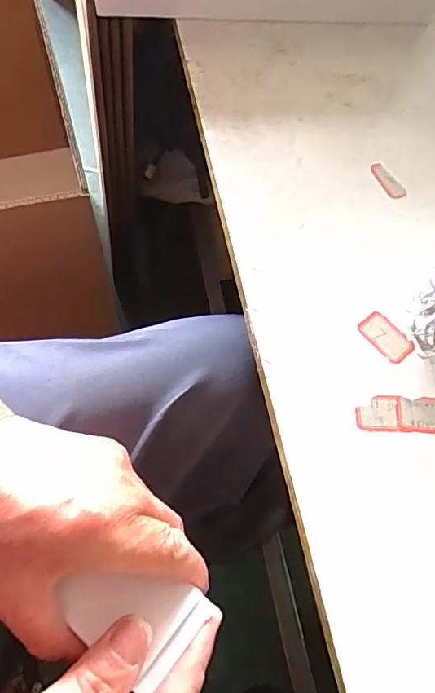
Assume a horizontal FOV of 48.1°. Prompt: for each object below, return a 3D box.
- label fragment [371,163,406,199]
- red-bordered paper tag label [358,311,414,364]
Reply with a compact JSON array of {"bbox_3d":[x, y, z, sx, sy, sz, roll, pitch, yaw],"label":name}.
[{"bbox_3d":[0.133,-0.130,0.382,0.012,0.004,0.036,-25,69,-12],"label":"label fragment"},{"bbox_3d":[0.111,-0.007,0.321,0.036,0.004,0.021,42,72,16],"label":"red-bordered paper tag label"}]

